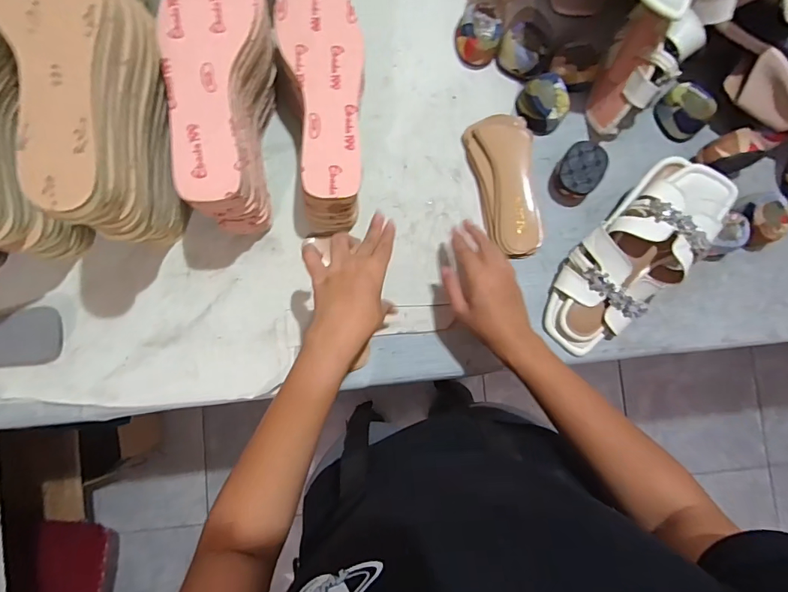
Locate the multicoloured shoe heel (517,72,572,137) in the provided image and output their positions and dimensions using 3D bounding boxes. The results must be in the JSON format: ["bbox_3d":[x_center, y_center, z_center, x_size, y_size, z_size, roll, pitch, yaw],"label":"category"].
[{"bbox_3d":[0.183,-0.234,0.527,0.048,0.030,0.058,-29,86,-4],"label":"multicoloured shoe heel"}]

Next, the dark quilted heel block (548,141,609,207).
[{"bbox_3d":[0.219,-0.146,0.517,0.048,0.036,0.064,29,84,1],"label":"dark quilted heel block"}]

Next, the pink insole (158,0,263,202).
[{"bbox_3d":[-0.168,-0.202,0.385,0.078,0.009,0.231,5,85,-6],"label":"pink insole"}]

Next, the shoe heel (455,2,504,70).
[{"bbox_3d":[0.102,-0.315,0.527,0.055,0.040,0.053,0,84,-2],"label":"shoe heel"}]

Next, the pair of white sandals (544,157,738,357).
[{"bbox_3d":[0.271,-0.042,0.492,0.108,0.061,0.248,39,100,2],"label":"pair of white sandals"}]

